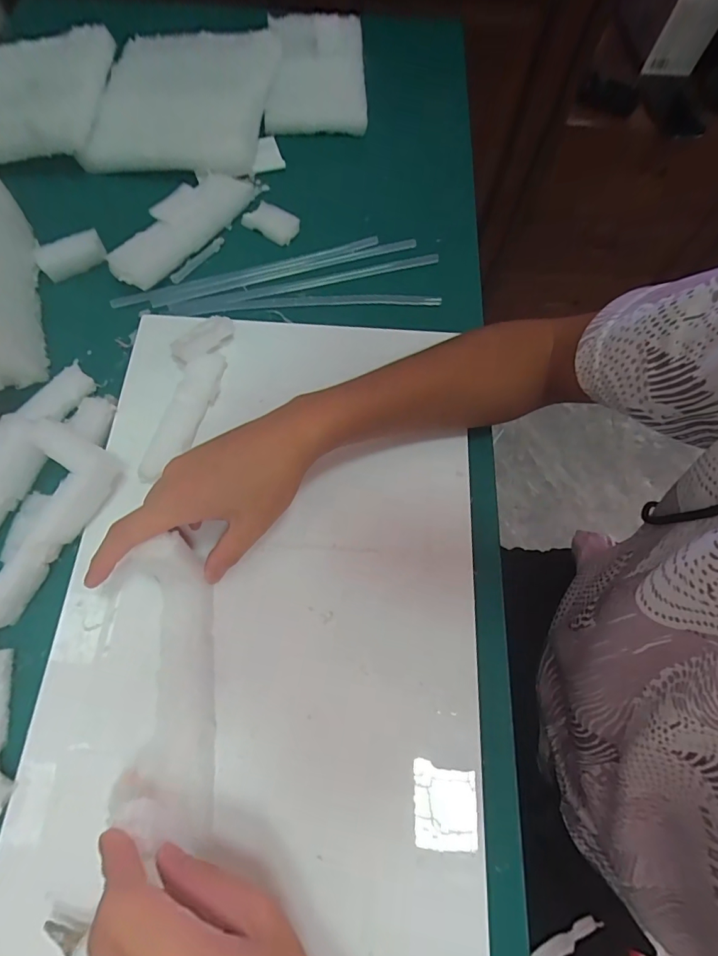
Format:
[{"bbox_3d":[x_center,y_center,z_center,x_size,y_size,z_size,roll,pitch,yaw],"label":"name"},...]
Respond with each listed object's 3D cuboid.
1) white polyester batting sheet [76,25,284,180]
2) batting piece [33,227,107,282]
[{"bbox_3d":[-0.194,-0.429,0.500,0.183,0.040,0.200,4,76,0],"label":"white polyester batting sheet"},{"bbox_3d":[-0.274,-0.212,0.435,0.059,0.027,0.019,-27,72,-12],"label":"batting piece"}]

